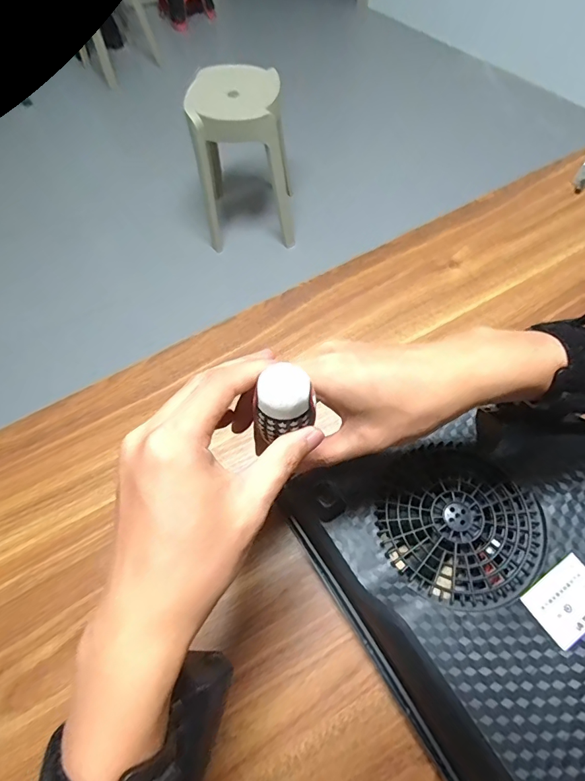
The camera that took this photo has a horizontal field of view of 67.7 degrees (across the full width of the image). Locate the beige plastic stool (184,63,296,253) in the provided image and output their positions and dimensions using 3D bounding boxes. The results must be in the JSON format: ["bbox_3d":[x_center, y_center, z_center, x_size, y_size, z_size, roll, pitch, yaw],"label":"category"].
[{"bbox_3d":[-0.159,-0.707,1.358,0.288,0.427,0.284,-10,64,-3],"label":"beige plastic stool"}]

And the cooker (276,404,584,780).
[{"bbox_3d":[0.175,0.153,0.336,0.241,0.056,0.300,-31,67,-12],"label":"cooker"}]

